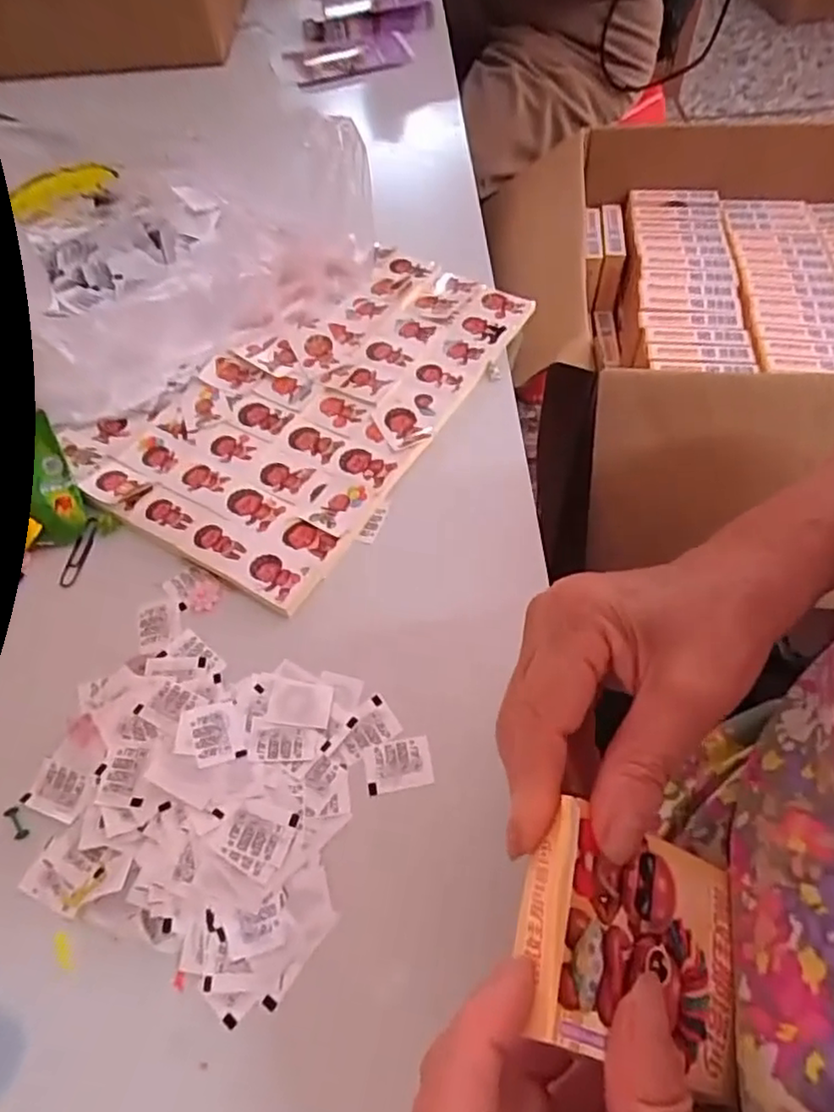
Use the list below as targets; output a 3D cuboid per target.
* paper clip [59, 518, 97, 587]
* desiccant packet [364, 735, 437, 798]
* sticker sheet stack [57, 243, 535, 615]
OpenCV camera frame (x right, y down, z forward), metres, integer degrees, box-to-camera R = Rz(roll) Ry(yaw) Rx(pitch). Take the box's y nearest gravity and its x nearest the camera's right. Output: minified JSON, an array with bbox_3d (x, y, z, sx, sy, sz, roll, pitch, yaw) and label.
[{"bbox_3d":[-0.202,-0.004,0.388,0.009,0.006,0.046,10,60,4],"label":"paper clip"},{"bbox_3d":[-0.009,0.100,0.314,0.031,0.004,0.023,-10,61,-7],"label":"desiccant packet"},{"bbox_3d":[-0.067,-0.117,0.439,0.183,0.010,0.291,31,64,15],"label":"sticker sheet stack"}]

